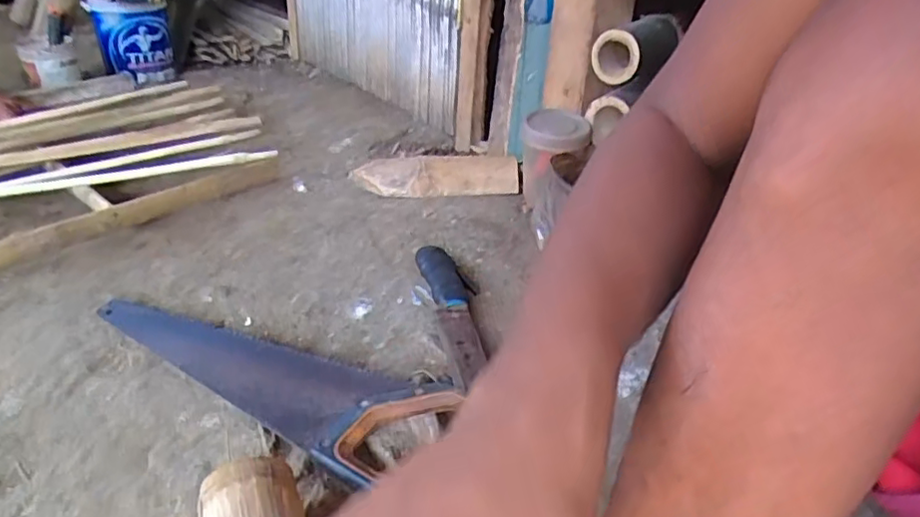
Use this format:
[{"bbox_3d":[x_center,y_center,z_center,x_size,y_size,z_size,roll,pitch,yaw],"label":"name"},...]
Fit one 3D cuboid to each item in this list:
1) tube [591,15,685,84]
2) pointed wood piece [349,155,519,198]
[{"bbox_3d":[0.285,-0.336,0.973,0.078,0.074,0.207,20,36,24],"label":"tube"},{"bbox_3d":[-0.043,-0.140,1.062,0.278,0.055,0.073,-4,34,-7],"label":"pointed wood piece"}]

